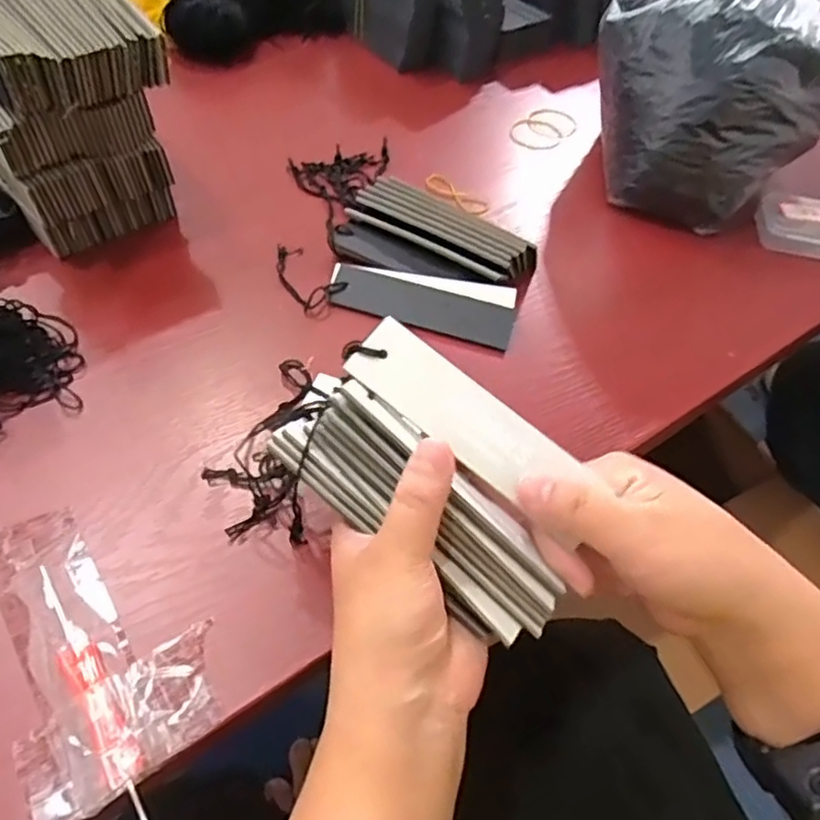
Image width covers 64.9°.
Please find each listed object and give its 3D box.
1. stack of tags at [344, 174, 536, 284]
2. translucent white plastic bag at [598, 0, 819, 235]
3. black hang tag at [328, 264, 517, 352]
[{"bbox_3d":[0.021,-0.129,0.470,0.135,0.022,0.043,31,56,17],"label":"stack of tags"},{"bbox_3d":[0.288,-0.296,0.531,0.306,0.154,0.183,-28,60,-24],"label":"translucent white plastic bag"},{"bbox_3d":[0.007,-0.069,0.435,0.123,0.005,0.033,14,66,6],"label":"black hang tag"}]

